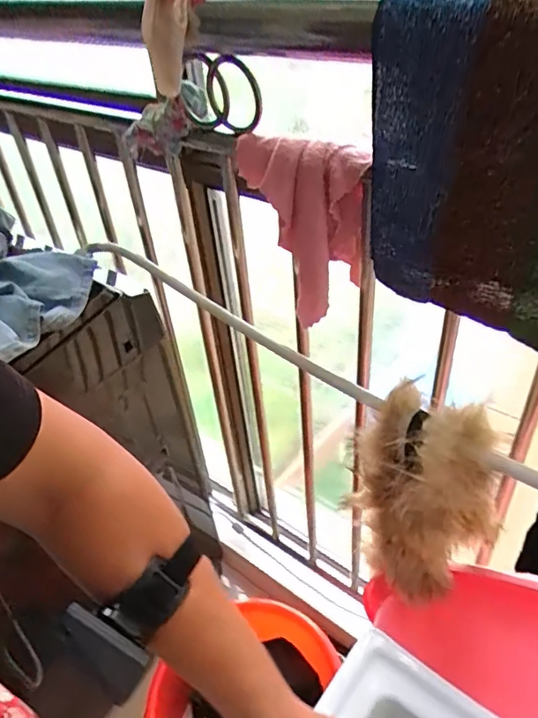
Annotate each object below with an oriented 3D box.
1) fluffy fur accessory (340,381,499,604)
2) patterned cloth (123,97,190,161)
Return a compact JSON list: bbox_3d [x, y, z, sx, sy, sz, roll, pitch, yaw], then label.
[{"bbox_3d":[0.175,0.151,0.621,0.101,0.253,0.136,-26,43,-21],"label":"fluffy fur accessory"},{"bbox_3d":[-0.152,-0.311,0.725,0.086,0.074,0.055,-9,40,-2],"label":"patterned cloth"}]

